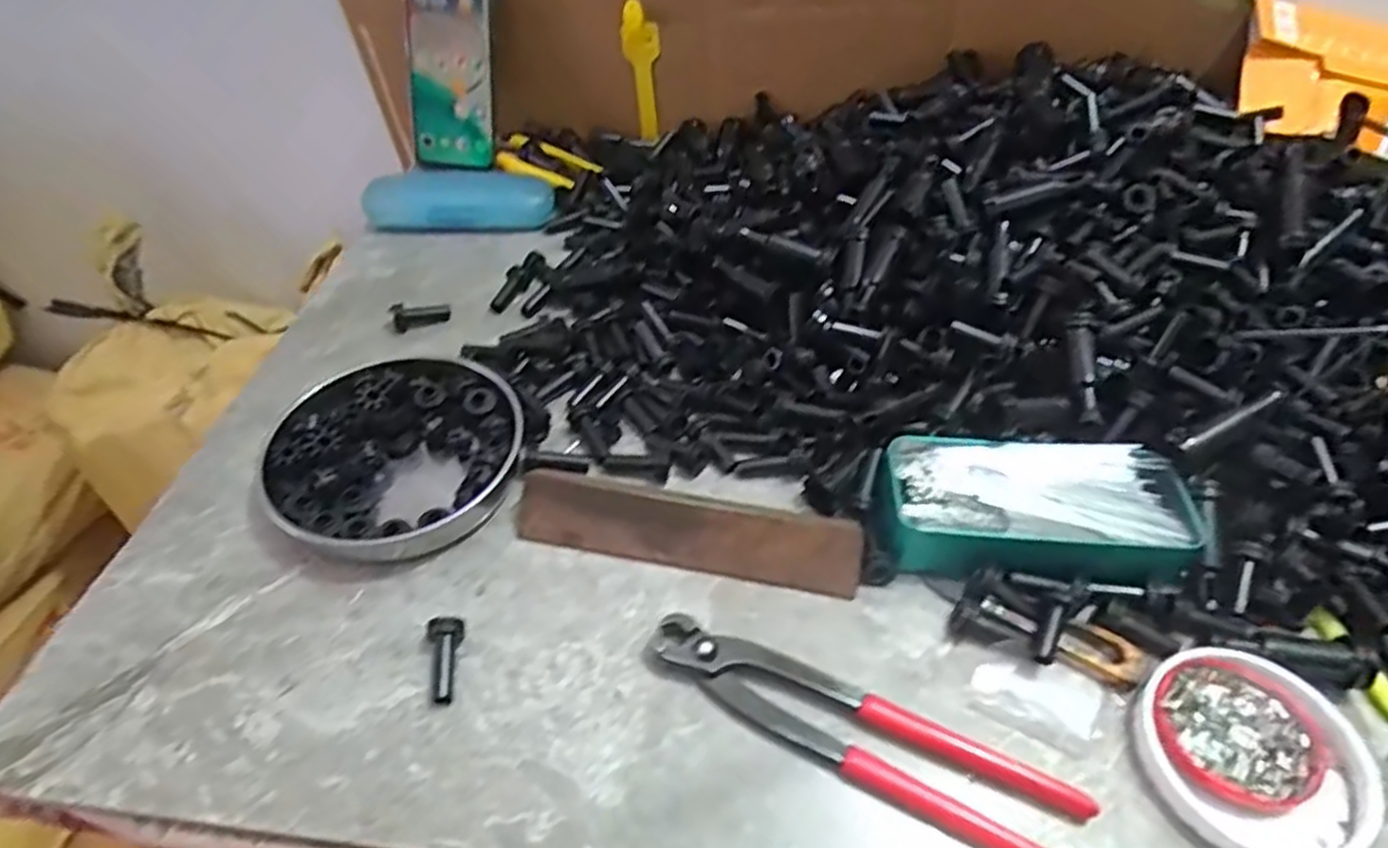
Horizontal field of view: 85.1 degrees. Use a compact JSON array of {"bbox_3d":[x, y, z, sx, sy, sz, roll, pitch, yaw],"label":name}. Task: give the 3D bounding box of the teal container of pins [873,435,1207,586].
[{"bbox_3d":[0.177,0.046,0.403,0.157,0.040,0.078,3,48,0],"label":"teal container of pins"}]

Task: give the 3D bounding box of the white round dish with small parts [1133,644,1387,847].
[{"bbox_3d":[0.241,0.142,0.327,0.086,0.020,0.087,0,47,0],"label":"white round dish with small parts"}]

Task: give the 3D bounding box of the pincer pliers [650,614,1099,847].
[{"bbox_3d":[0.073,0.138,0.341,0.197,0.013,0.041,21,50,18],"label":"pincer pliers"}]

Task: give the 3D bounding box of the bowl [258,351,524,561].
[{"bbox_3d":[-0.167,0.010,0.437,0.138,0.026,0.144,0,47,0],"label":"bowl"}]

